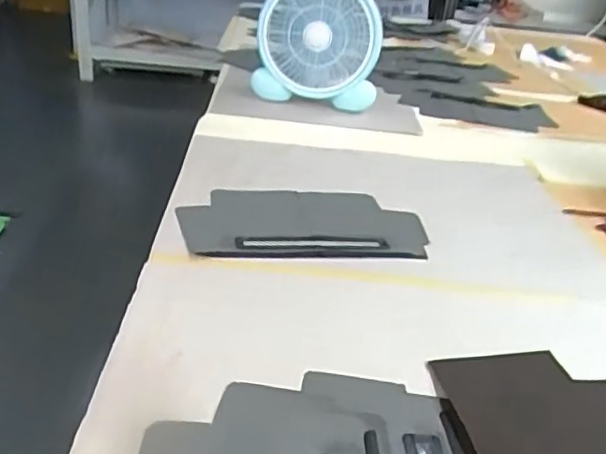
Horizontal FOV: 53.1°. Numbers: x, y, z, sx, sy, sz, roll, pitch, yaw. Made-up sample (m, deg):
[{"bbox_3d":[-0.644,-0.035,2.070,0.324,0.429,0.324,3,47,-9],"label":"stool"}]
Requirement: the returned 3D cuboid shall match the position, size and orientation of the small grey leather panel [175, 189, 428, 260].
[{"bbox_3d":[-0.001,-0.007,0.731,0.279,0.005,0.160,0,29,-11],"label":"small grey leather panel"}]

